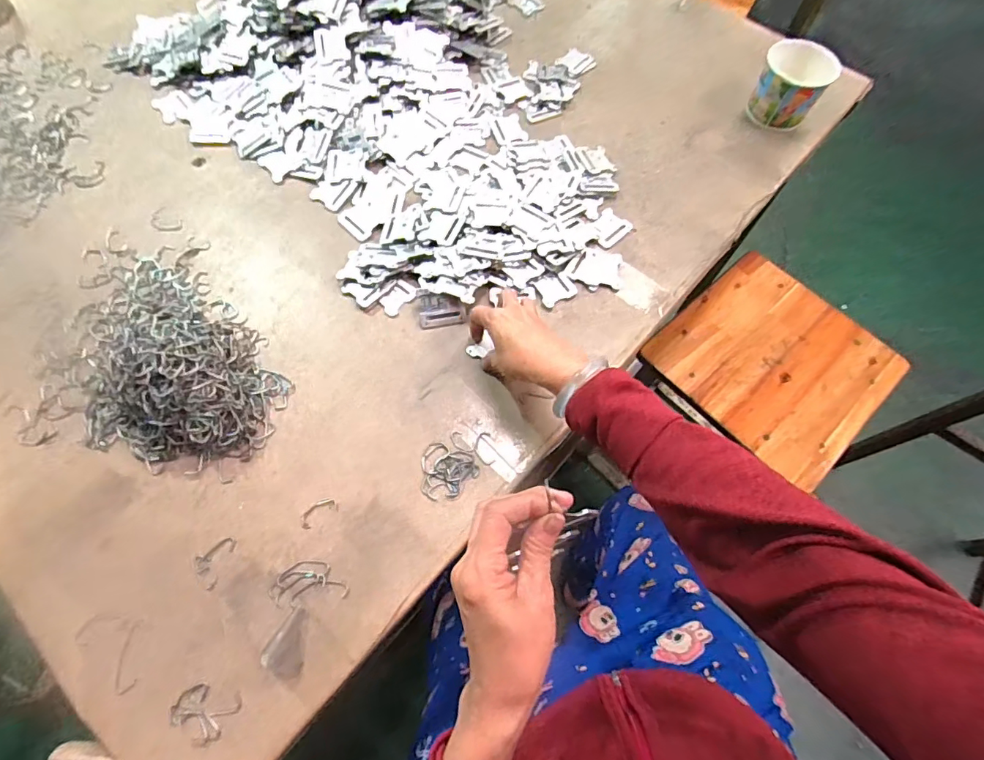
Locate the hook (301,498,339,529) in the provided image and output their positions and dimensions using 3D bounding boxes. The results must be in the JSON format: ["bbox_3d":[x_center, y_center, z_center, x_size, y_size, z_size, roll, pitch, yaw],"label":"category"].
[{"bbox_3d":[-0.162,0.123,0.454,0.036,0.004,0.018,-31,69,-16],"label":"hook"}]

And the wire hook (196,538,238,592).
[{"bbox_3d":[-0.253,0.164,0.441,0.026,0.004,0.044,15,64,5],"label":"wire hook"}]

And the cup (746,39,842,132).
[{"bbox_3d":[0.413,-0.406,0.680,0.087,0.090,0.092,1,66,-2],"label":"cup"}]

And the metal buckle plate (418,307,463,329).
[{"bbox_3d":[-0.056,-0.069,0.544,0.048,0.004,0.019,-7,89,3],"label":"metal buckle plate"}]

